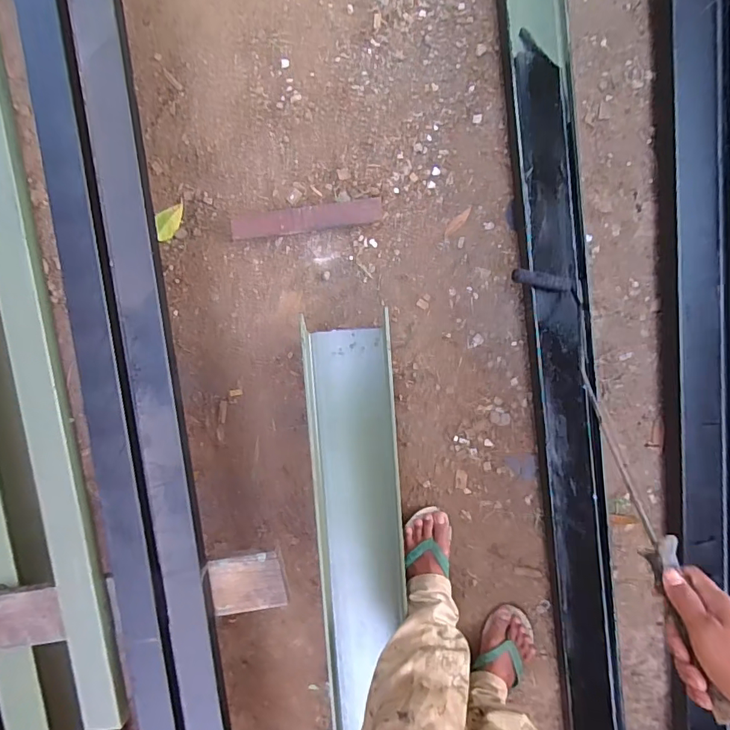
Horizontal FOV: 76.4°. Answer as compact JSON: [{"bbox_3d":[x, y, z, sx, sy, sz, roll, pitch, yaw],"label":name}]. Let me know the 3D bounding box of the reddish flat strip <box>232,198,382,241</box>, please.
[{"bbox_3d":[-0.110,-0.270,0.859,0.278,0.016,0.044,-6,95,3],"label":"reddish flat strip"}]

